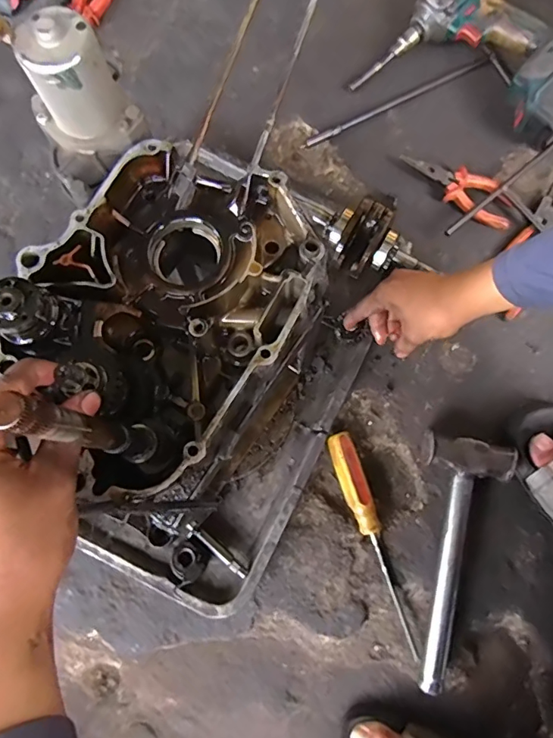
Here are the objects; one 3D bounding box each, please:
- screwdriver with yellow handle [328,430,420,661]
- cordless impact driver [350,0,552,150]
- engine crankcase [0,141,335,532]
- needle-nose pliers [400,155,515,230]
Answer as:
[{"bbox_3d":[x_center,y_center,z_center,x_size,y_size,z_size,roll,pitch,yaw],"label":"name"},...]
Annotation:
[{"bbox_3d":[0.109,0.191,0.525,0.030,0.023,0.245,-18,80,-2],"label":"screwdriver with yellow handle"},{"bbox_3d":[0.273,-0.393,0.592,0.264,0.092,0.197,37,83,7],"label":"cordless impact driver"},{"bbox_3d":[-0.079,-0.040,0.330,0.174,0.106,0.232,32,82,6],"label":"engine crankcase"},{"bbox_3d":[0.236,-0.236,0.598,0.153,0.024,0.049,35,82,7],"label":"needle-nose pliers"}]

